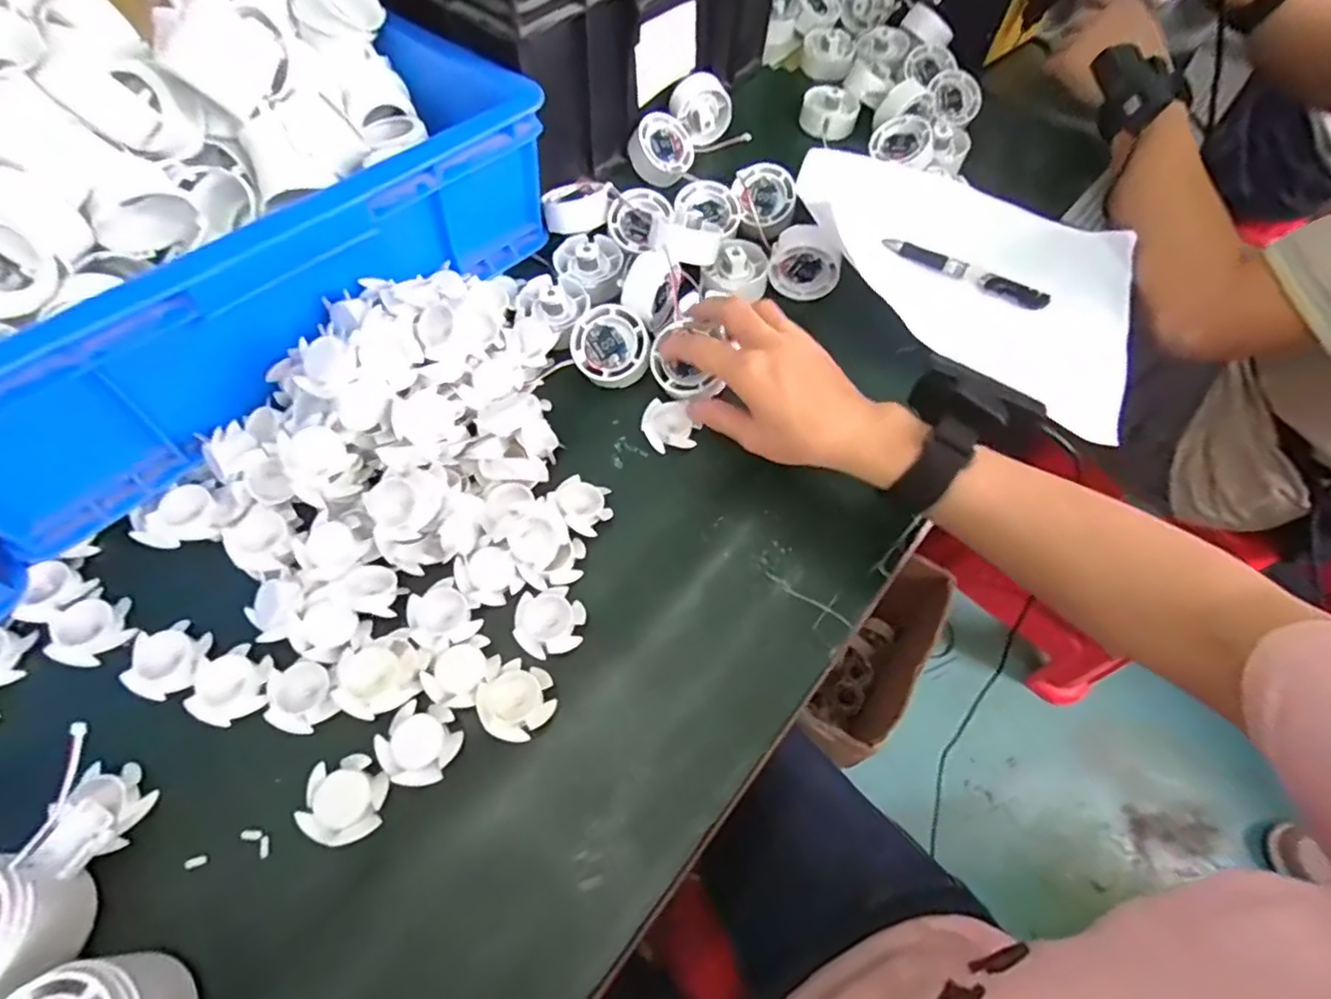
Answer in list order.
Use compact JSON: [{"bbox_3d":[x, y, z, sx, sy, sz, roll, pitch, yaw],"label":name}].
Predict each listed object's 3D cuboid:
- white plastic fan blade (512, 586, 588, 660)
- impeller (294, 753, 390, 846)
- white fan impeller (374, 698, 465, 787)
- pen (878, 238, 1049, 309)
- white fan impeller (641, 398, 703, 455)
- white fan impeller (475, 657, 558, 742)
[{"bbox_3d":[-0.067,0.071,0.369,0.040,0.011,0.036,-13,62,-11],"label":"white plastic fan blade"},{"bbox_3d":[-0.160,0.151,0.321,0.039,0.011,0.040,9,60,1],"label":"impeller"},{"bbox_3d":[-0.129,0.129,0.335,0.038,0.014,0.039,2,60,-3],"label":"white fan impeller"},{"bbox_3d":[0.251,-0.191,0.531,0.138,0.012,0.010,24,62,10],"label":"pen"},{"bbox_3d":[0.002,-0.052,0.445,0.034,0.010,0.037,-15,62,-12],"label":"white fan impeller"},{"bbox_3d":[-0.081,0.110,0.347,0.038,0.014,0.040,2,60,-3],"label":"white fan impeller"}]

